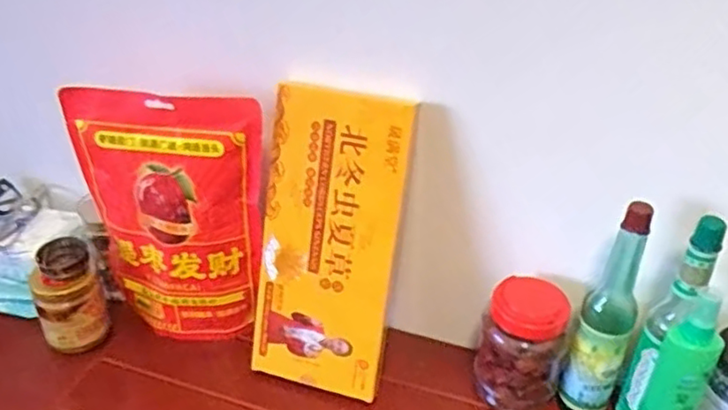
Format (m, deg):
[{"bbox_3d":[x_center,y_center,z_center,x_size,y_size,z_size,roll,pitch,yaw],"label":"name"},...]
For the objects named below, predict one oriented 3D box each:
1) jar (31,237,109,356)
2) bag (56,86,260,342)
[{"bbox_3d":[-0.316,0.104,0.712,0.066,0.116,0.065,-20,40,-29],"label":"jar"},{"bbox_3d":[-0.198,0.022,0.684,0.188,0.278,0.050,7,35,9],"label":"bag"}]

